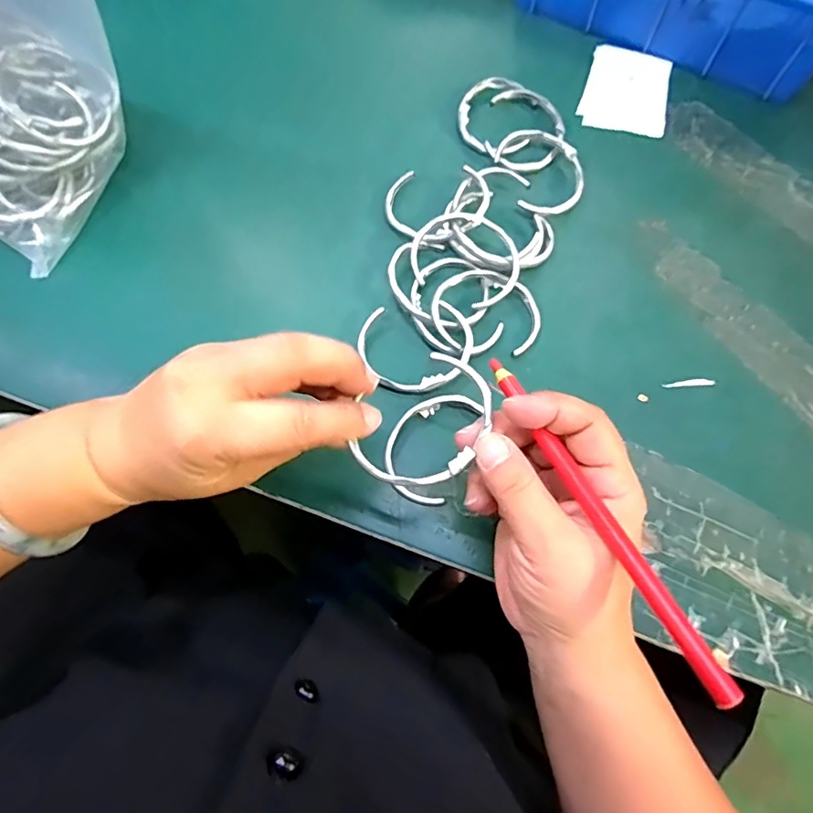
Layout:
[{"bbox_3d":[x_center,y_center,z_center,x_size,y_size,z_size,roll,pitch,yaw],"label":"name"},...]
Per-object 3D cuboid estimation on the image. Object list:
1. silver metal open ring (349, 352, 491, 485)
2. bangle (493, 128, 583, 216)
[{"bbox_3d":[0.008,0.009,0.240,0.067,0.013,0.052,-29,74,-8],"label":"silver metal open ring"},{"bbox_3d":[0.093,-0.161,0.364,0.053,0.011,0.069,-19,73,-6],"label":"bangle"}]

